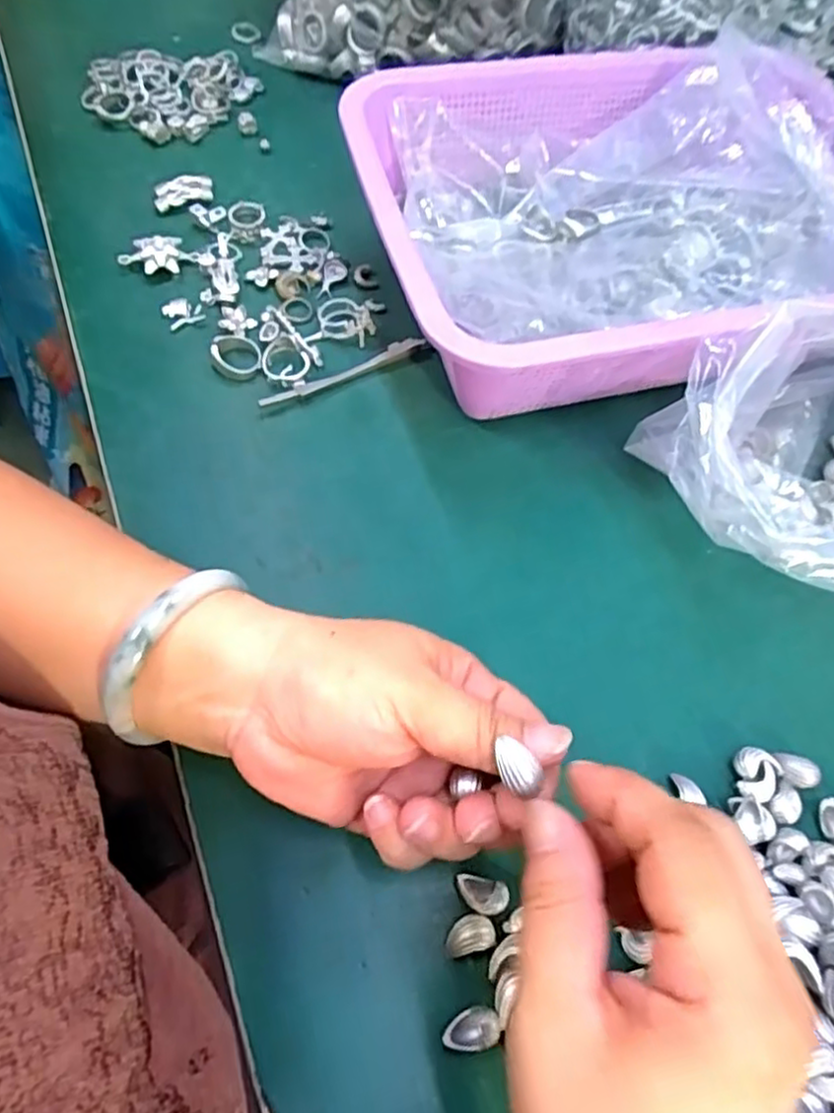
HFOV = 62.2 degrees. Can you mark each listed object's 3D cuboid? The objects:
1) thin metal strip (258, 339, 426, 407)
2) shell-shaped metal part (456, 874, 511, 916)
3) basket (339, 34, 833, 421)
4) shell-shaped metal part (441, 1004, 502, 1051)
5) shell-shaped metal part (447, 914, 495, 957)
[{"bbox_3d":[-0.041,-0.103,0.387,0.099,0.005,0.009,-27,68,-16],"label":"thin metal strip"},{"bbox_3d":[0.025,0.128,0.262,0.019,0.008,0.012,14,63,3],"label":"shell-shaped metal part"},{"bbox_3d":[0.122,-0.186,0.394,0.297,0.082,0.227,-12,65,-10],"label":"basket"},{"bbox_3d":[0.019,0.167,0.244,0.021,0.005,0.012,-12,65,-10],"label":"shell-shaped metal part"},{"bbox_3d":[0.019,0.140,0.255,0.018,0.006,0.012,-11,65,-10],"label":"shell-shaped metal part"}]

